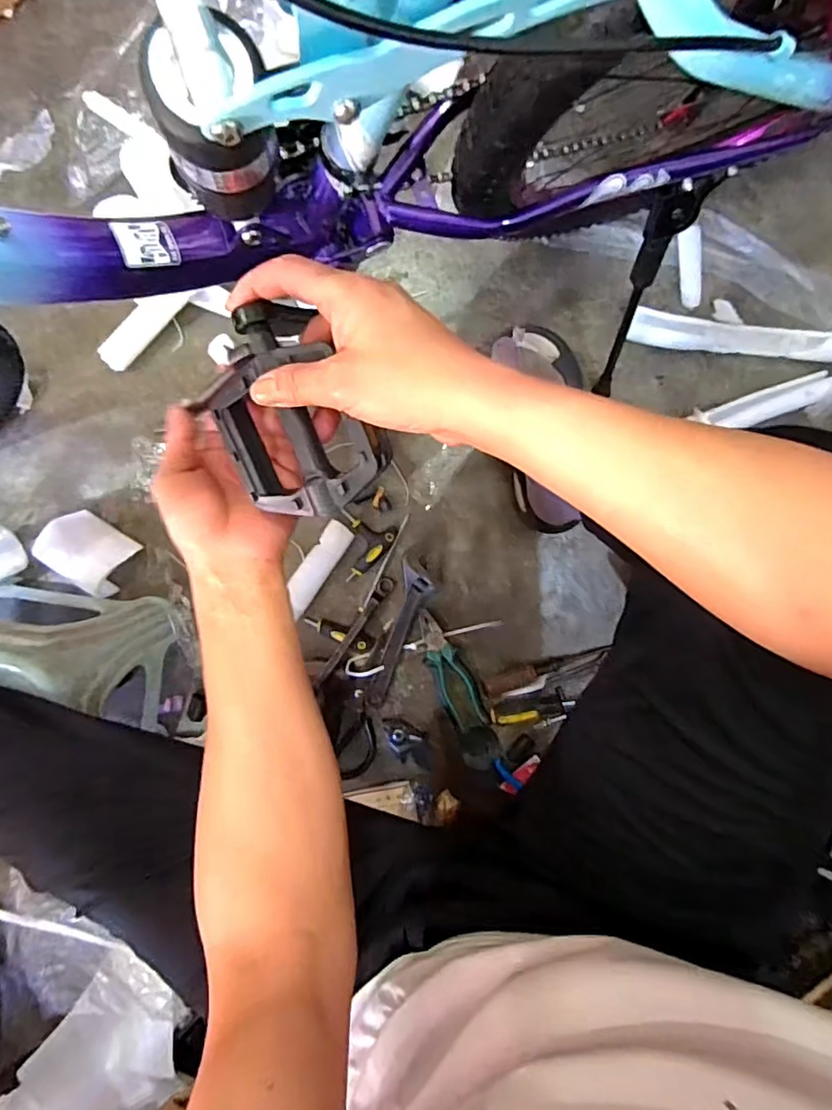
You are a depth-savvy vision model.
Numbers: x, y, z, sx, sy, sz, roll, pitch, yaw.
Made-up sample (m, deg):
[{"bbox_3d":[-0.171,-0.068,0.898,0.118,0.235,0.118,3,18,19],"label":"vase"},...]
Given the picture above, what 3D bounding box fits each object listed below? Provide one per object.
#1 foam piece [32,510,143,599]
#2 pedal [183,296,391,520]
[{"bbox_3d":[-0.451,-0.004,0.774,0.109,0.084,0.084,36,94,-5],"label":"foam piece"},{"bbox_3d":[-0.078,-0.083,0.353,0.091,0.029,0.121,-34,95,27],"label":"pedal"}]

